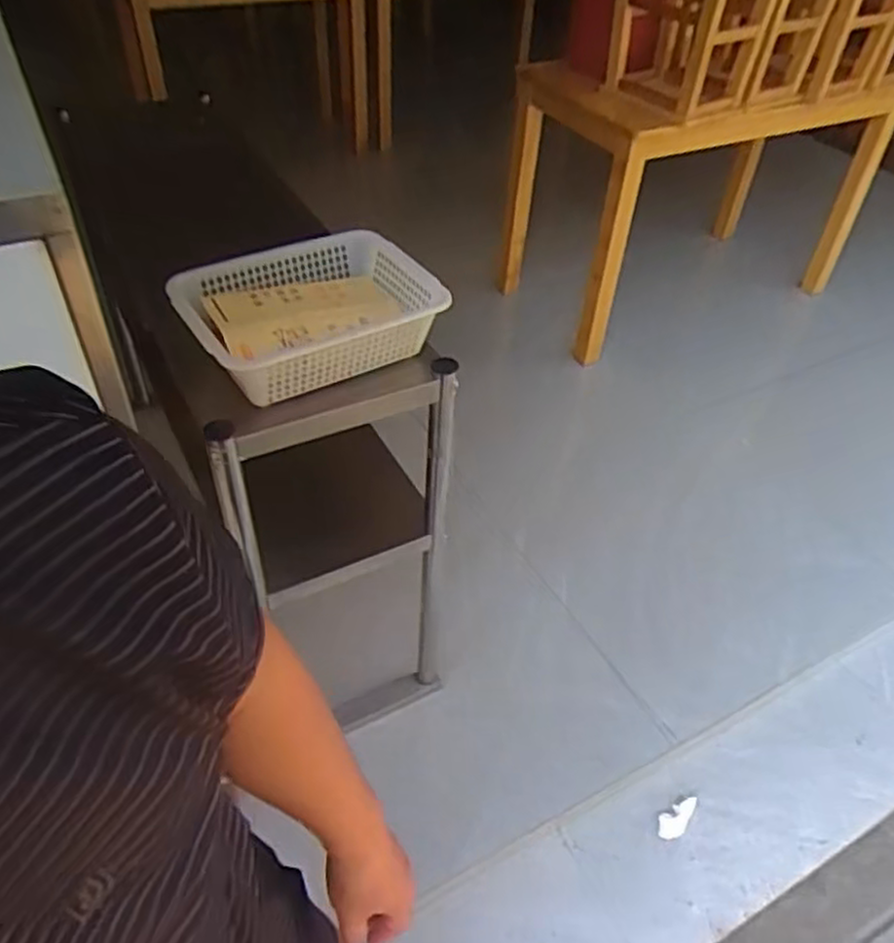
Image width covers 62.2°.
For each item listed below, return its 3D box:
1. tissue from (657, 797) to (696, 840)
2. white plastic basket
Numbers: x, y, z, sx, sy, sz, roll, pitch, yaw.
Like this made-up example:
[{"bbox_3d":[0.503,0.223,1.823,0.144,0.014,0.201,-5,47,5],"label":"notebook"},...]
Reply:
[{"bbox_3d":[0.471,0.703,1.500,0.104,0.011,0.047,-21,52,-23],"label":"tissue"},{"bbox_3d":[-0.172,-0.207,0.972,0.320,0.079,0.226,-21,49,-23],"label":"white plastic basket"}]

